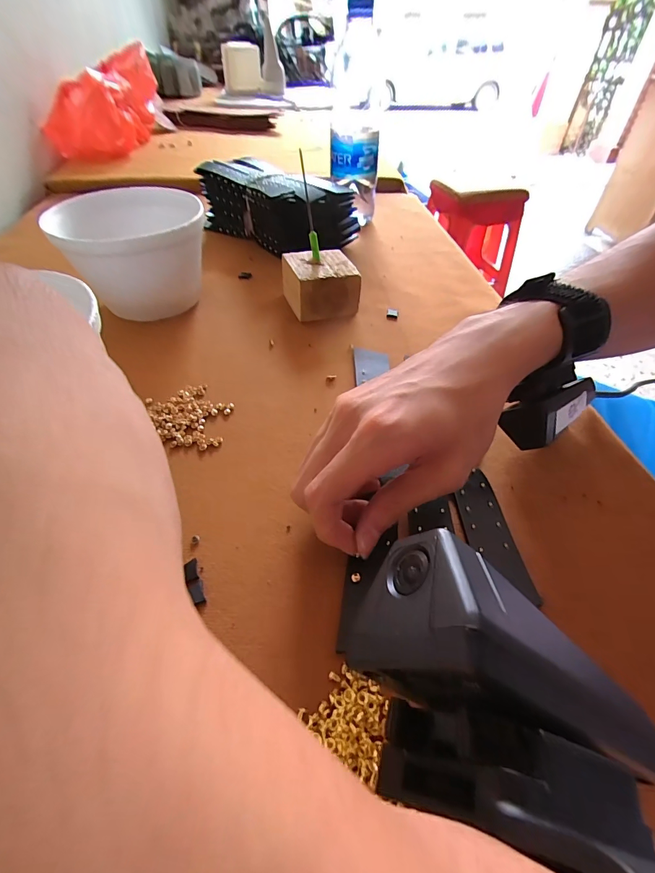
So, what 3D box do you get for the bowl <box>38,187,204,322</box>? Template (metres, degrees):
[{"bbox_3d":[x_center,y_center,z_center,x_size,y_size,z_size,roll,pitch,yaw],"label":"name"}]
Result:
[{"bbox_3d":[-0.177,-0.170,0.356,0.125,0.081,0.132,-18,51,-18],"label":"bowl"}]

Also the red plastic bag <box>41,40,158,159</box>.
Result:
[{"bbox_3d":[-0.419,-0.648,0.746,0.133,0.128,0.280,8,61,4],"label":"red plastic bag"}]

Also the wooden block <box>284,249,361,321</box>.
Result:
[{"bbox_3d":[-0.007,-0.151,0.371,0.065,0.044,0.069,-14,49,-15],"label":"wooden block"}]

